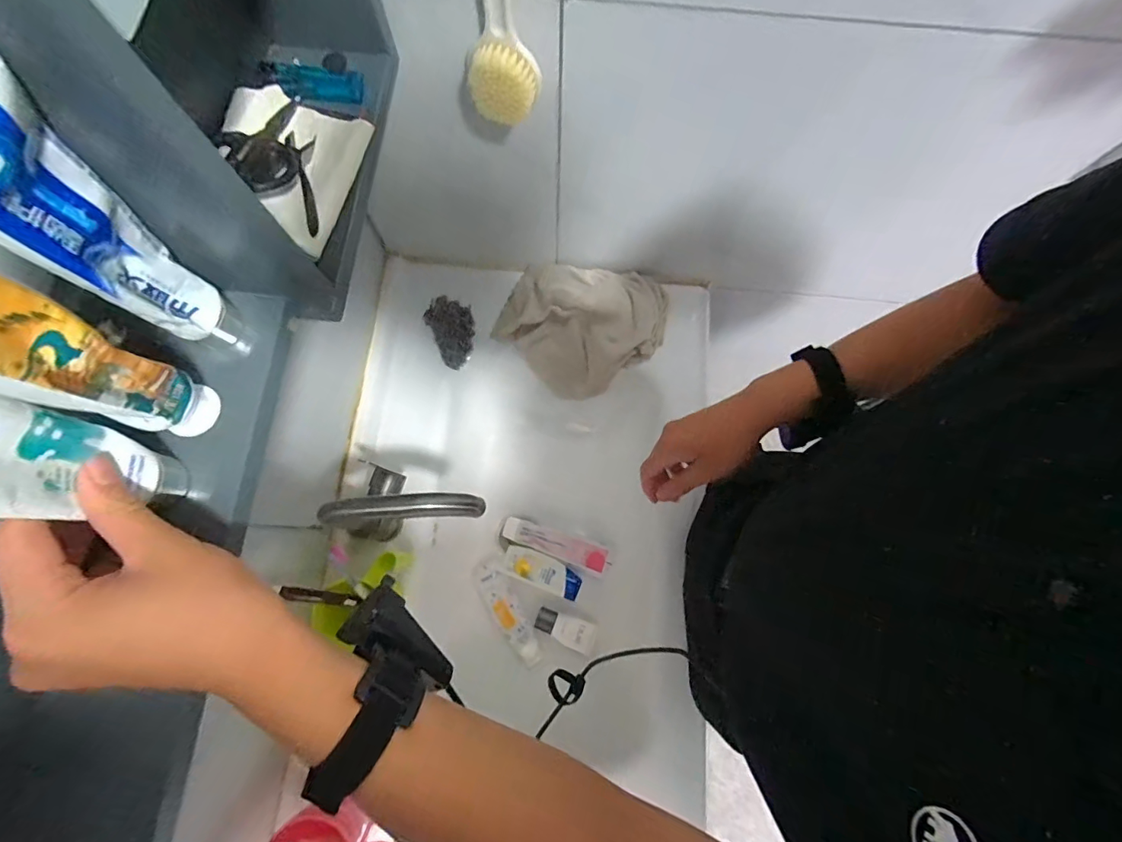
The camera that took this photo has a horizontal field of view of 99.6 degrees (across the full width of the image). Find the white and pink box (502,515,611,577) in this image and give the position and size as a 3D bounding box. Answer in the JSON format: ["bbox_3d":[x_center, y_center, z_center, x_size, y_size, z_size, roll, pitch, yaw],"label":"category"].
[{"bbox_3d":[-0.009,0.194,0.755,0.170,0.034,0.044,19,76,4],"label":"white and pink box"}]

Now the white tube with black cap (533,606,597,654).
[{"bbox_3d":[0.006,0.315,0.718,0.090,0.023,0.042,19,76,4],"label":"white tube with black cap"}]

